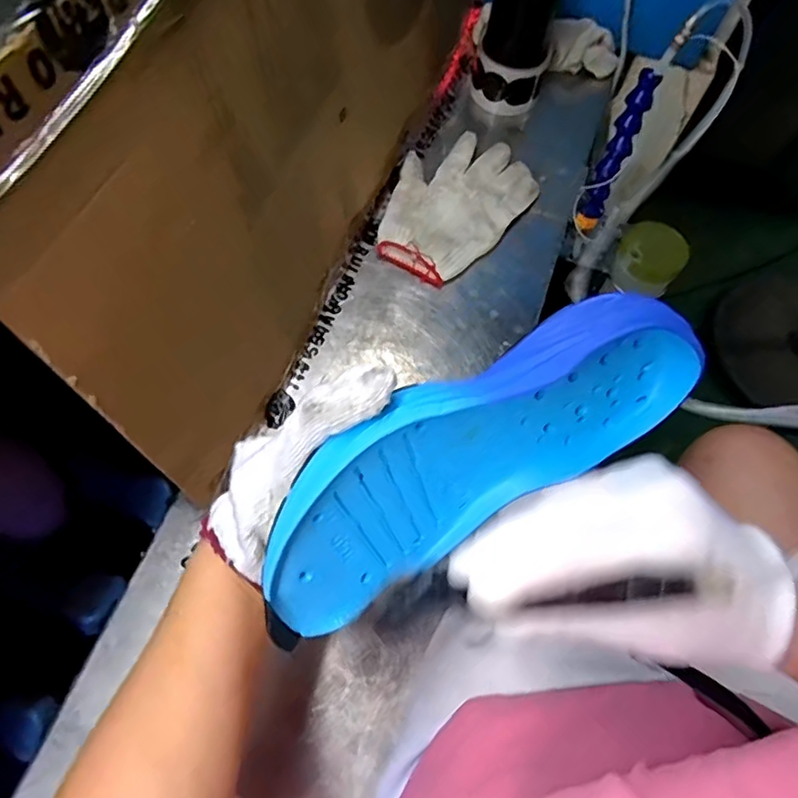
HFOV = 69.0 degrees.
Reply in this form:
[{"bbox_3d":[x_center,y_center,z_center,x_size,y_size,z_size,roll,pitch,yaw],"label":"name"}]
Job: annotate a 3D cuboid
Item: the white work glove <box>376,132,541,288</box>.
[{"bbox_3d":[0.055,-0.205,0.612,0.123,0.022,0.191,37,68,13],"label":"white work glove"}]

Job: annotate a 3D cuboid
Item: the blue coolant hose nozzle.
[{"bbox_3d":[0.213,-0.238,0.573,0.024,0.157,0.019,21,43,6],"label":"blue coolant hose nozzle"}]

